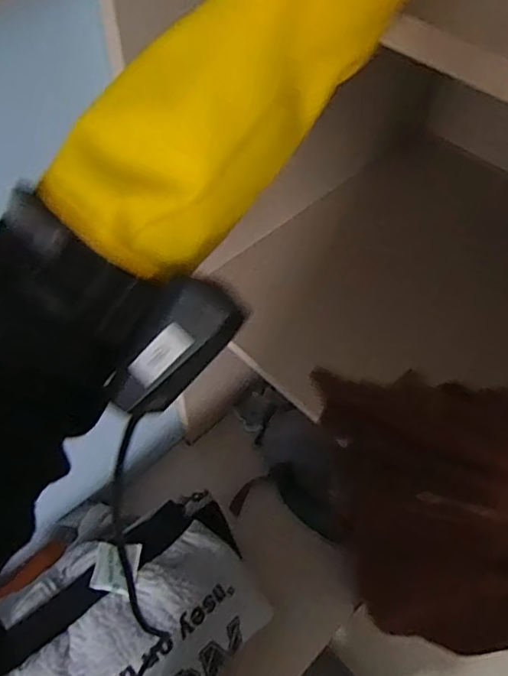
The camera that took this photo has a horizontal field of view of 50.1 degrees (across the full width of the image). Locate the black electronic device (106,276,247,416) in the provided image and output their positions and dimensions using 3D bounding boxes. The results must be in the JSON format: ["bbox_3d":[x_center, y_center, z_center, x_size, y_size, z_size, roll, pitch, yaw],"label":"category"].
[{"bbox_3d":[-0.034,0.006,0.238,0.019,0.030,0.070,48,110,27],"label":"black electronic device"}]

